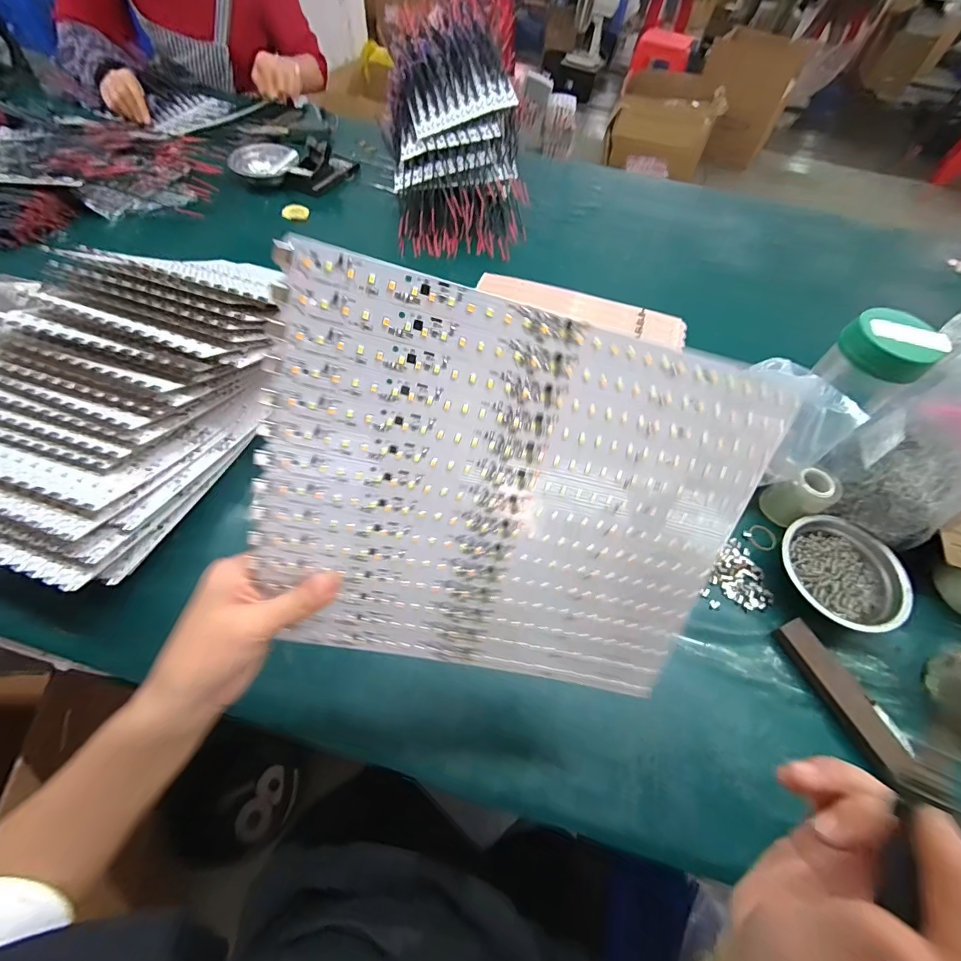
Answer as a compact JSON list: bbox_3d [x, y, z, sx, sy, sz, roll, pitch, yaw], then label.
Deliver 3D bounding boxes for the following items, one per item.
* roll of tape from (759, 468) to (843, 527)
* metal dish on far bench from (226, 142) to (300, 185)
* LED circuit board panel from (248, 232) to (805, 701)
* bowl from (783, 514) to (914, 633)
[{"bbox_3d":[0.390,0.020,0.531,0.063,0.062,0.050,-13,60,-12],"label":"roll of tape"},{"bbox_3d":[-0.443,-0.656,0.906,0.128,0.032,0.138,-12,60,-12],"label":"metal dish on far bench"},{"bbox_3d":[0.016,0.023,0.267,0.278,0.235,0.007,12,21,-8],"label":"LED circuit board panel"},{"bbox_3d":[0.397,0.104,0.489,0.126,0.034,0.128,2,58,-3],"label":"bowl"}]

